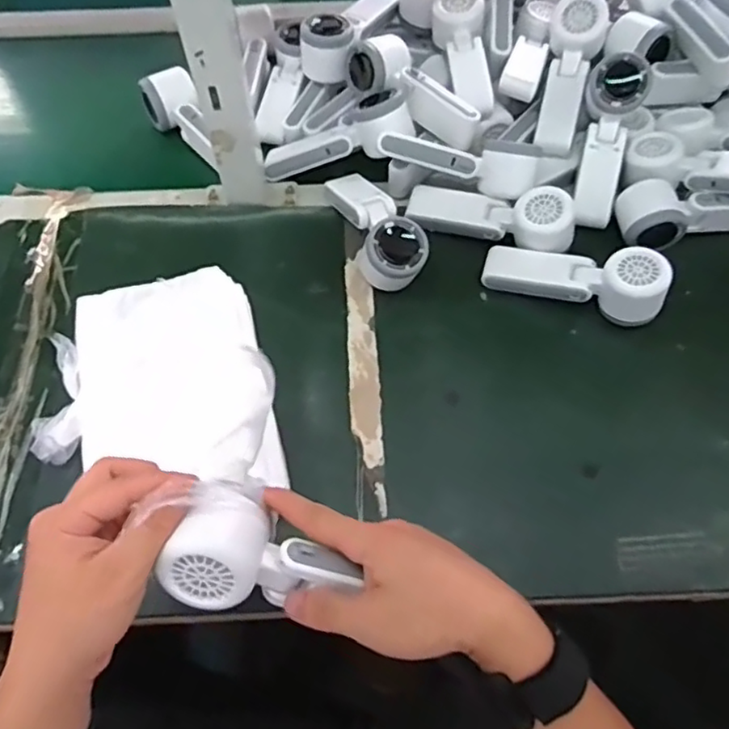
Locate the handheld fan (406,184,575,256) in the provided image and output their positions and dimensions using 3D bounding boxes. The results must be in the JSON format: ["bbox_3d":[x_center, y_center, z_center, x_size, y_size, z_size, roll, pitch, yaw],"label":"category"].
[{"bbox_3d":[0.126,-0.155,0.616,0.160,0.038,0.056,11,64,5],"label":"handheld fan"}]

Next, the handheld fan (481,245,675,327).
[{"bbox_3d":[0.203,-0.083,0.602,0.167,0.049,0.059,12,63,21],"label":"handheld fan"}]

